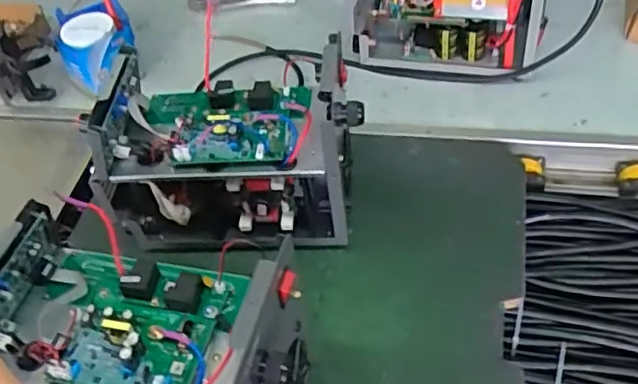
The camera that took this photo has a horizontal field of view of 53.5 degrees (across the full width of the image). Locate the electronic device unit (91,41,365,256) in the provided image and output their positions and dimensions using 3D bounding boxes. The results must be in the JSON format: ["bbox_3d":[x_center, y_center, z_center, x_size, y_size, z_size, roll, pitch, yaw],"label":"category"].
[{"bbox_3d":[-0.102,-0.046,0.780,0.311,0.228,0.141,-2,48,7],"label":"electronic device unit"}]

